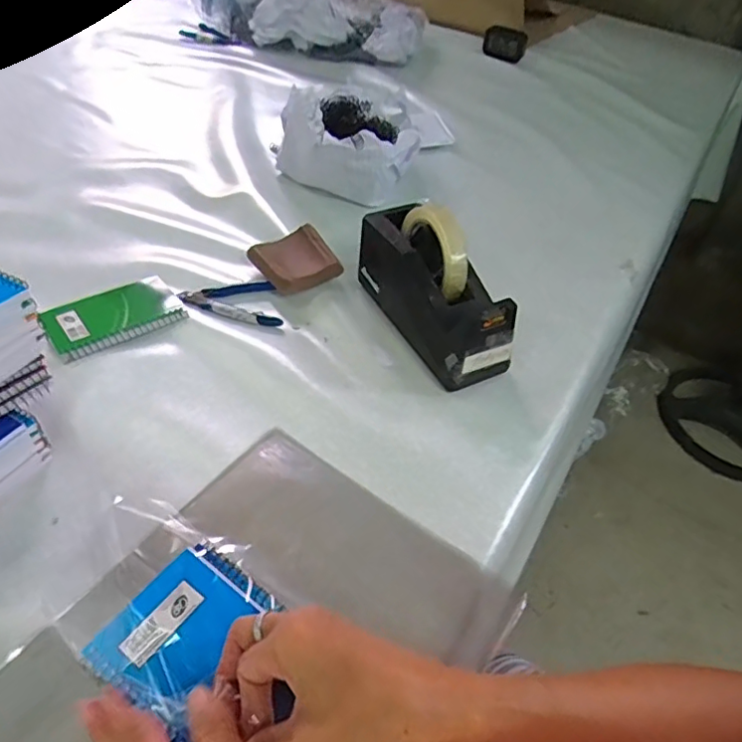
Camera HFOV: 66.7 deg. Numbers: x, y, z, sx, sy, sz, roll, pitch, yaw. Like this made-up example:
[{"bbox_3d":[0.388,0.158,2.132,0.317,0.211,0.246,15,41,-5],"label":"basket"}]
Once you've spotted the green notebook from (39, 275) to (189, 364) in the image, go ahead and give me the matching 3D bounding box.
[{"bbox_3d":[-0.268,-0.059,0.589,0.128,0.008,0.087,-27,55,-28],"label":"green notebook"}]

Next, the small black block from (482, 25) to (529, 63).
[{"bbox_3d":[0.275,-0.679,1.170,0.104,0.062,0.020,36,53,25],"label":"small black block"}]

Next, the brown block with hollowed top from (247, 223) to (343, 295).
[{"bbox_3d":[-0.084,-0.127,0.656,0.086,0.026,0.086,-25,54,-26],"label":"brown block with hollowed top"}]

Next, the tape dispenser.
[{"bbox_3d":[0.063,-0.090,0.575,0.069,0.120,0.200,-21,53,-24],"label":"tape dispenser"}]

